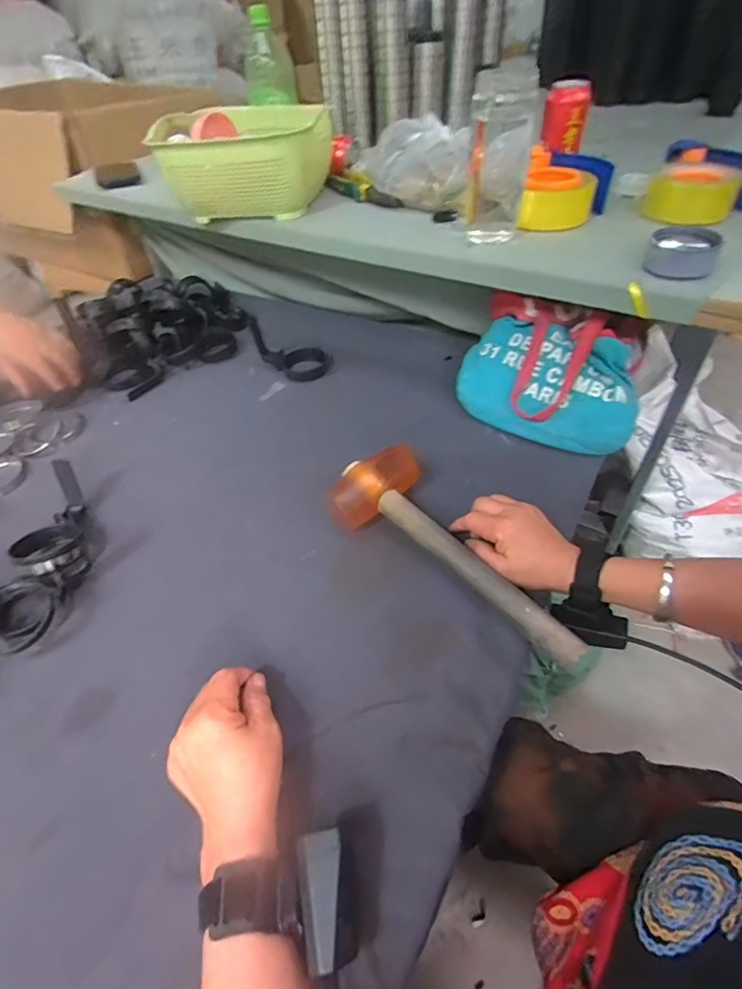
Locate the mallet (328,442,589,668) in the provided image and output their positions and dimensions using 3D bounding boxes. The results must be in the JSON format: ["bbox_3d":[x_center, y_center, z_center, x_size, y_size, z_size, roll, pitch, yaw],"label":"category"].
[{"bbox_3d":[0.079,0.055,0.478,0.099,0.045,0.289,-35,60,-25],"label":"mallet"}]

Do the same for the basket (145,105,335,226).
[{"bbox_3d":[-0.182,-0.489,0.706,0.241,0.103,0.163,7,48,11],"label":"basket"}]

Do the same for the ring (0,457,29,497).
[{"bbox_3d":[-0.495,-0.022,0.637,0.070,0.011,0.070,-2,47,3],"label":"ring"}]

